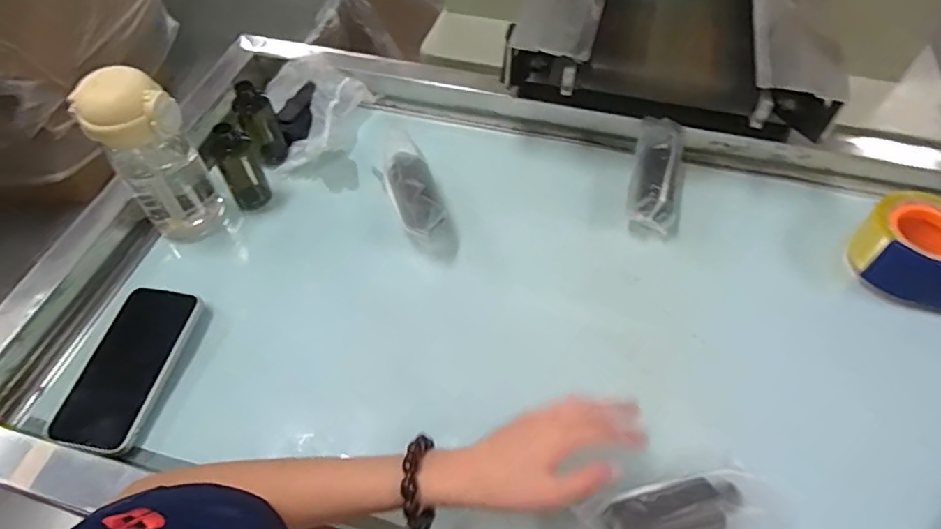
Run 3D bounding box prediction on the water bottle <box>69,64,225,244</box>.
[{"bbox_3d":[-0.322,-0.106,0.567,0.079,0.197,0.067,-32,60,-21],"label":"water bottle"}]

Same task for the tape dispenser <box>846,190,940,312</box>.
[{"bbox_3d":[0.491,-0.008,0.563,0.160,0.062,0.096,21,57,15],"label":"tape dispenser"}]

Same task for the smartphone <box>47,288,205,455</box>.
[{"bbox_3d":[-0.323,0.094,0.518,0.082,0.016,0.158,8,55,6],"label":"smartphone"}]

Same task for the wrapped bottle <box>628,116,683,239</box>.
[{"bbox_3d":[0.220,-0.109,0.637,0.061,0.055,0.160,9,68,7],"label":"wrapped bottle"}]

